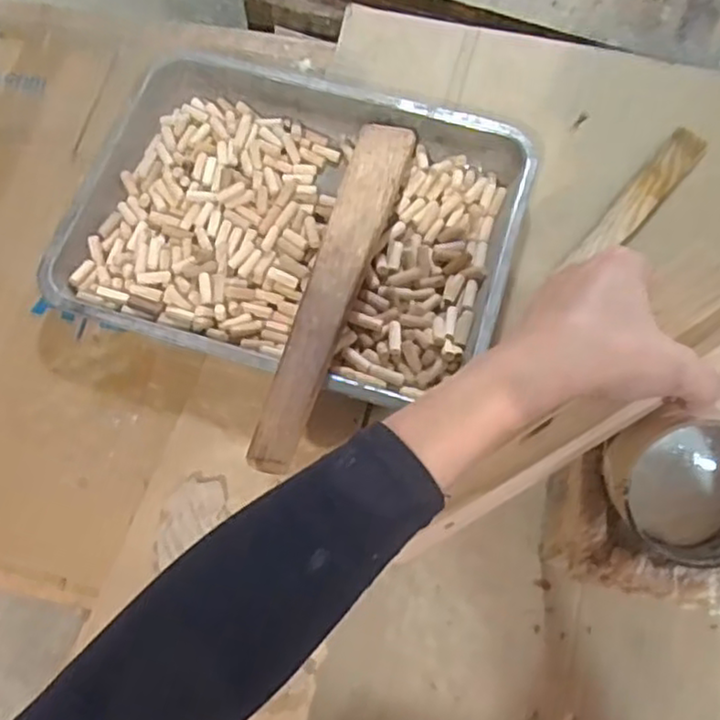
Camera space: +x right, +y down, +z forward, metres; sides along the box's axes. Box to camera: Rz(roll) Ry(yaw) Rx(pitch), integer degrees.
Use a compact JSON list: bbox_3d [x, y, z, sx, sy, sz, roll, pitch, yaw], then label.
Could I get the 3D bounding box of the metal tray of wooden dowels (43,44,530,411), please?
[{"bbox_3d":[-0.061,-0.128,0.636,0.389,0.051,0.298,15,69,9],"label":"metal tray of wooden dowels"}]

